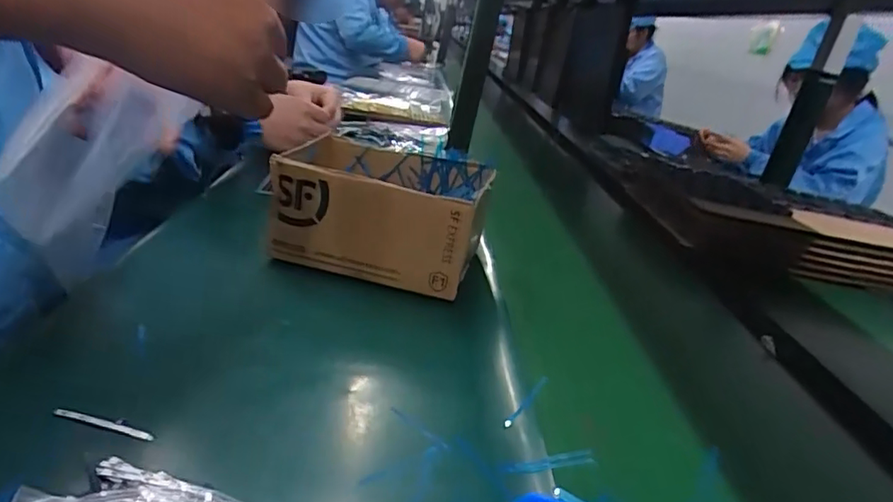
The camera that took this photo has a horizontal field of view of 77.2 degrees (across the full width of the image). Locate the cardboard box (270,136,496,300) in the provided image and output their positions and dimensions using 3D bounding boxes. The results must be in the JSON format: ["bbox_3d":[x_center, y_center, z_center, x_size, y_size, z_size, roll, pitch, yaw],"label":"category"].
[{"bbox_3d":[-0.066,-0.042,0.596,0.204,0.110,0.157,16,23,8],"label":"cardboard box"}]

